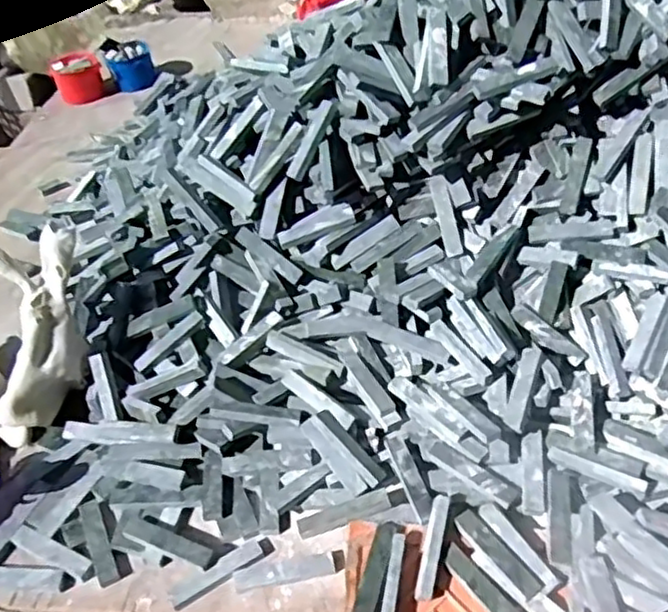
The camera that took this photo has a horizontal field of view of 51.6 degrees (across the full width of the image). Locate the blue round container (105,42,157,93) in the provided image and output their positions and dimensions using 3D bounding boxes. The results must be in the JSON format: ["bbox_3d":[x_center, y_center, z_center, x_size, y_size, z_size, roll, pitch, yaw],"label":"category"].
[{"bbox_3d":[-0.273,-0.323,0.933,0.060,0.050,0.047,-20,46,-13],"label":"blue round container"}]

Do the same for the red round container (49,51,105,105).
[{"bbox_3d":[-0.327,-0.290,0.885,0.061,0.044,0.063,-19,45,-13],"label":"red round container"}]

